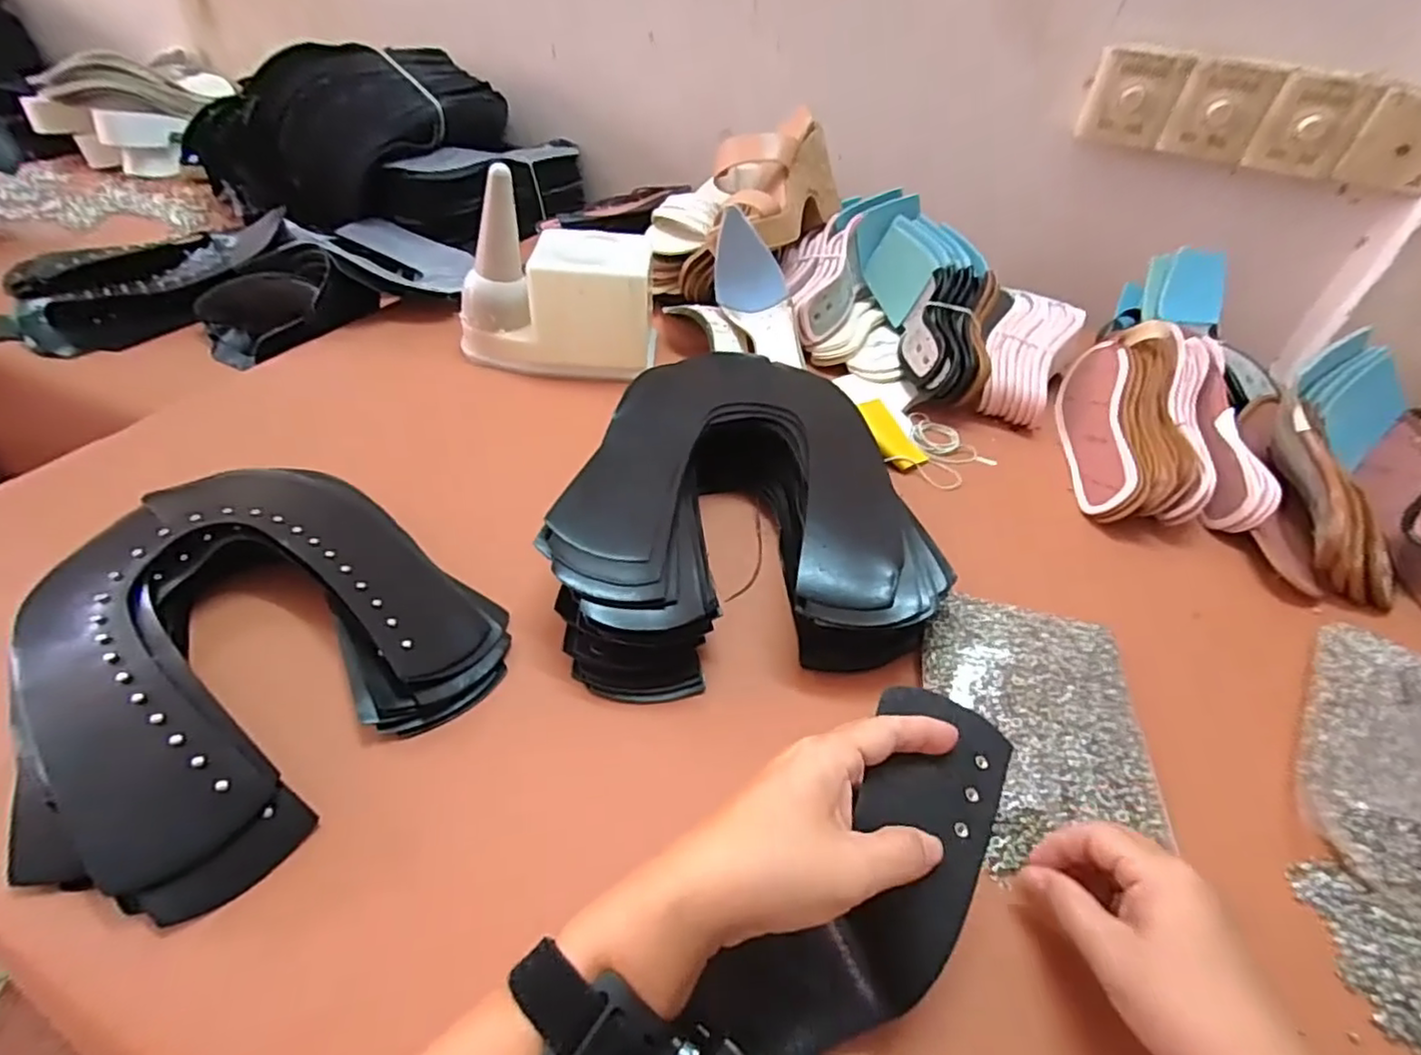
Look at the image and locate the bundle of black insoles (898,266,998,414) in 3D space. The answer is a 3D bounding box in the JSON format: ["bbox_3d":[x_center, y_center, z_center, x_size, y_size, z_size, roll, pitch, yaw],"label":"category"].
[{"bbox_3d":[0.243,-0.197,0.671,0.081,0.063,0.172,15,60,9],"label":"bundle of black insoles"}]

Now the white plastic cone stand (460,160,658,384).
[{"bbox_3d":[-0.152,-0.235,0.640,0.194,0.147,0.103,7,44,1],"label":"white plastic cone stand"}]

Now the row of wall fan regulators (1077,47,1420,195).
[{"bbox_3d":[0.575,-0.433,0.690,0.330,0.088,0.041,22,46,16],"label":"row of wall fan regulators"}]

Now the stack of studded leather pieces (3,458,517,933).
[{"bbox_3d":[-0.297,0.066,0.403,0.281,0.057,0.234,31,49,24],"label":"stack of studded leather pieces"}]

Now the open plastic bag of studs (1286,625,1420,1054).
[{"bbox_3d":[0.405,0.159,0.367,0.249,0.042,0.133,-31,55,-33],"label":"open plastic bag of studs"}]

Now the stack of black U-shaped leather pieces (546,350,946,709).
[{"bbox_3d":[0.011,-0.024,0.503,0.256,0.080,0.297,-3,44,-9],"label":"stack of black U-shaped leather pieces"}]

